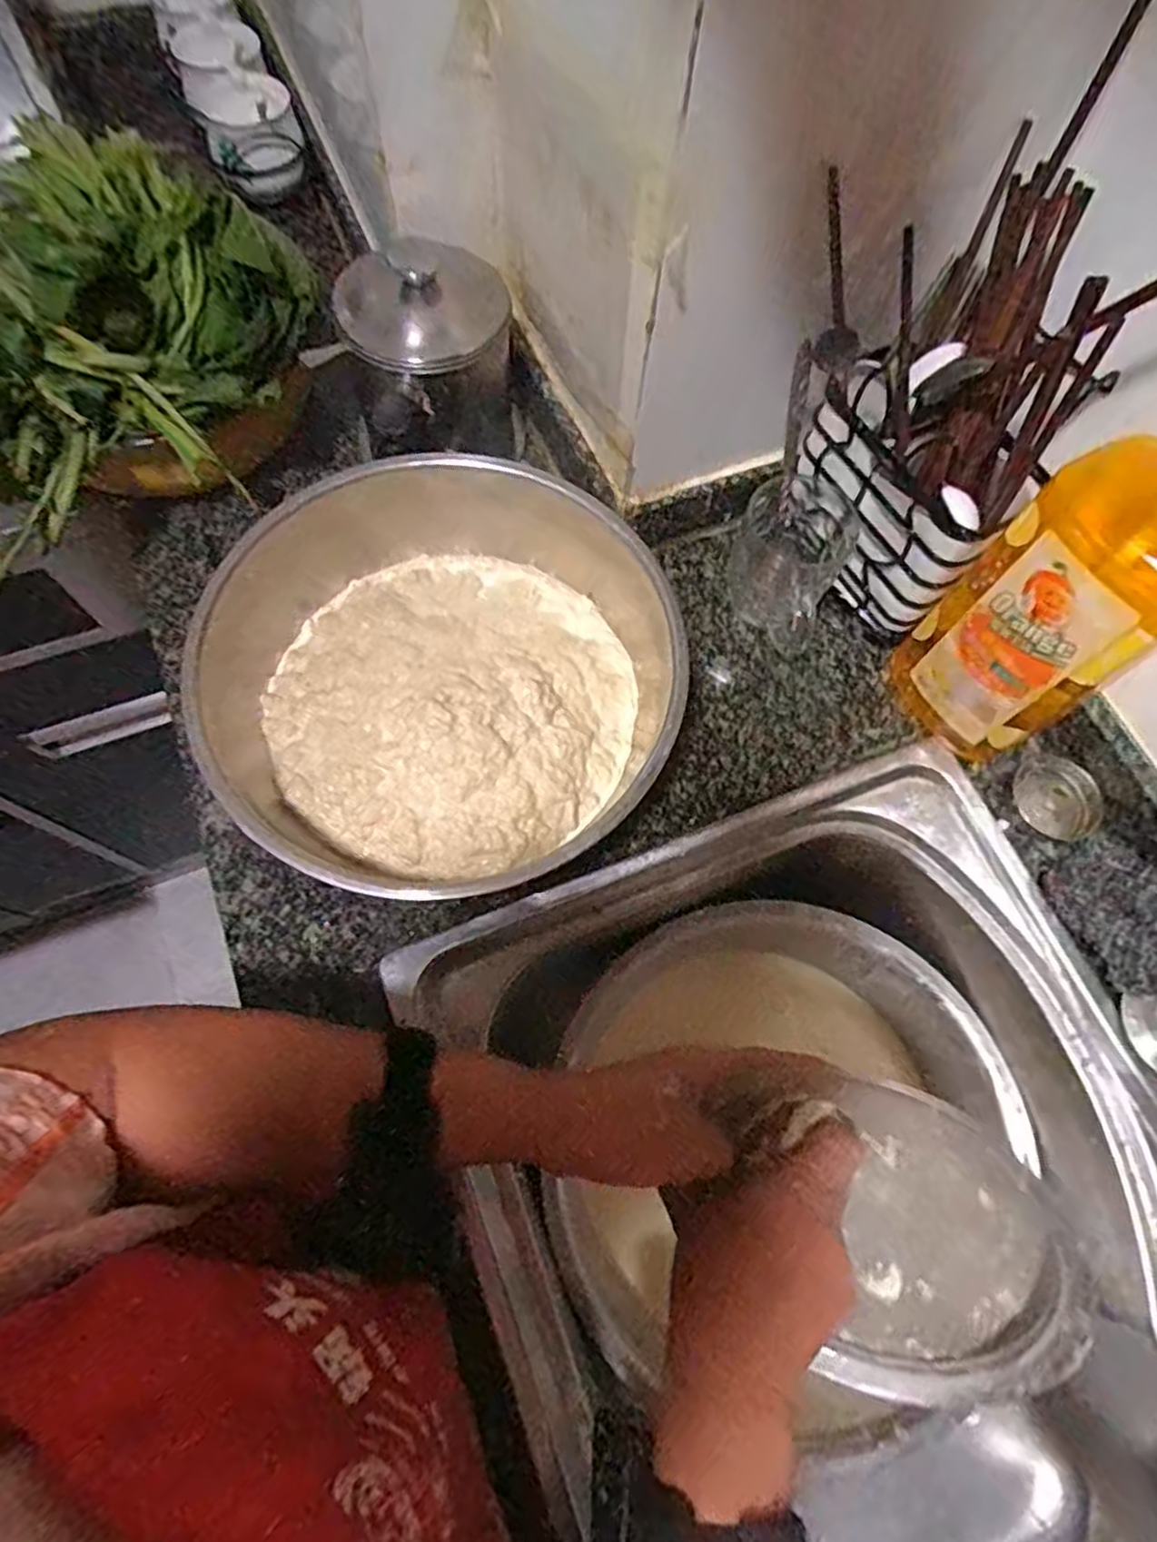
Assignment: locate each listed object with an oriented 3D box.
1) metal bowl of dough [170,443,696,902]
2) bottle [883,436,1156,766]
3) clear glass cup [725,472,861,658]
[{"bbox_3d":[-0.081,-0.051,0.458,0.271,0.104,0.265,1,68,-2],"label":"metal bowl of dough"},{"bbox_3d":[0.287,-0.106,0.404,0.082,0.281,0.105,-27,72,-13],"label":"bottle"},{"bbox_3d":[0.150,-0.150,0.519,0.075,0.084,0.088,25,69,7],"label":"clear glass cup"}]

